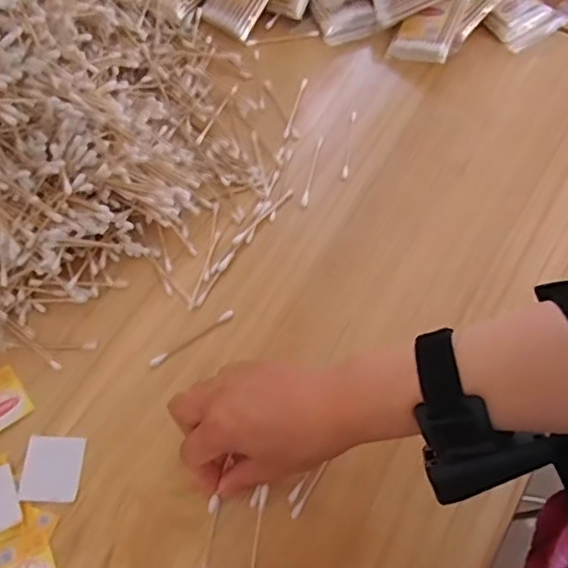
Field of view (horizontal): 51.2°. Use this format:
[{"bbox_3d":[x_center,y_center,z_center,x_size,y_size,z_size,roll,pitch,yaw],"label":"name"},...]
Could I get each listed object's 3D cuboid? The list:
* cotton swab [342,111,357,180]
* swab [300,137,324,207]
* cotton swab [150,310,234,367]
[{"bbox_3d":[0.057,-0.121,0.512,0.005,0.004,0.072,7,66,6],"label":"cotton swab"},{"bbox_3d":[0.025,-0.096,0.499,0.006,0.004,0.072,13,66,8],"label":"swab"},{"bbox_3d":[-0.068,0.040,0.441,0.071,0.004,0.007,-34,68,-12],"label":"cotton swab"}]

